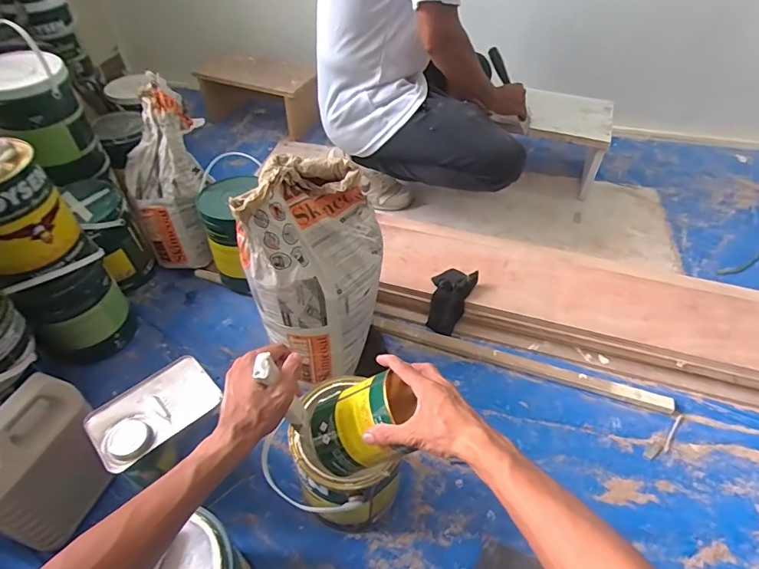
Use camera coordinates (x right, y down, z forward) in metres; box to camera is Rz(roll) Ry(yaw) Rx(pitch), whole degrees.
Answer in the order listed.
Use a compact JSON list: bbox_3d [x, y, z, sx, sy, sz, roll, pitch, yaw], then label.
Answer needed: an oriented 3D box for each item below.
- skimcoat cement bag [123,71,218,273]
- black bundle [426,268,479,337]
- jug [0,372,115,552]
[{"bbox_3d":[-0.468,-0.237,0.995,0.166,0.412,0.106,0,14,0],"label":"skimcoat cement bag"},{"bbox_3d":[0.153,0.034,0.969,0.086,0.086,0.137,15,50,13],"label":"black bundle"},{"bbox_3d":[-0.469,0.264,0.641,0.086,0.212,0.170,27,52,23],"label":"jug"}]

